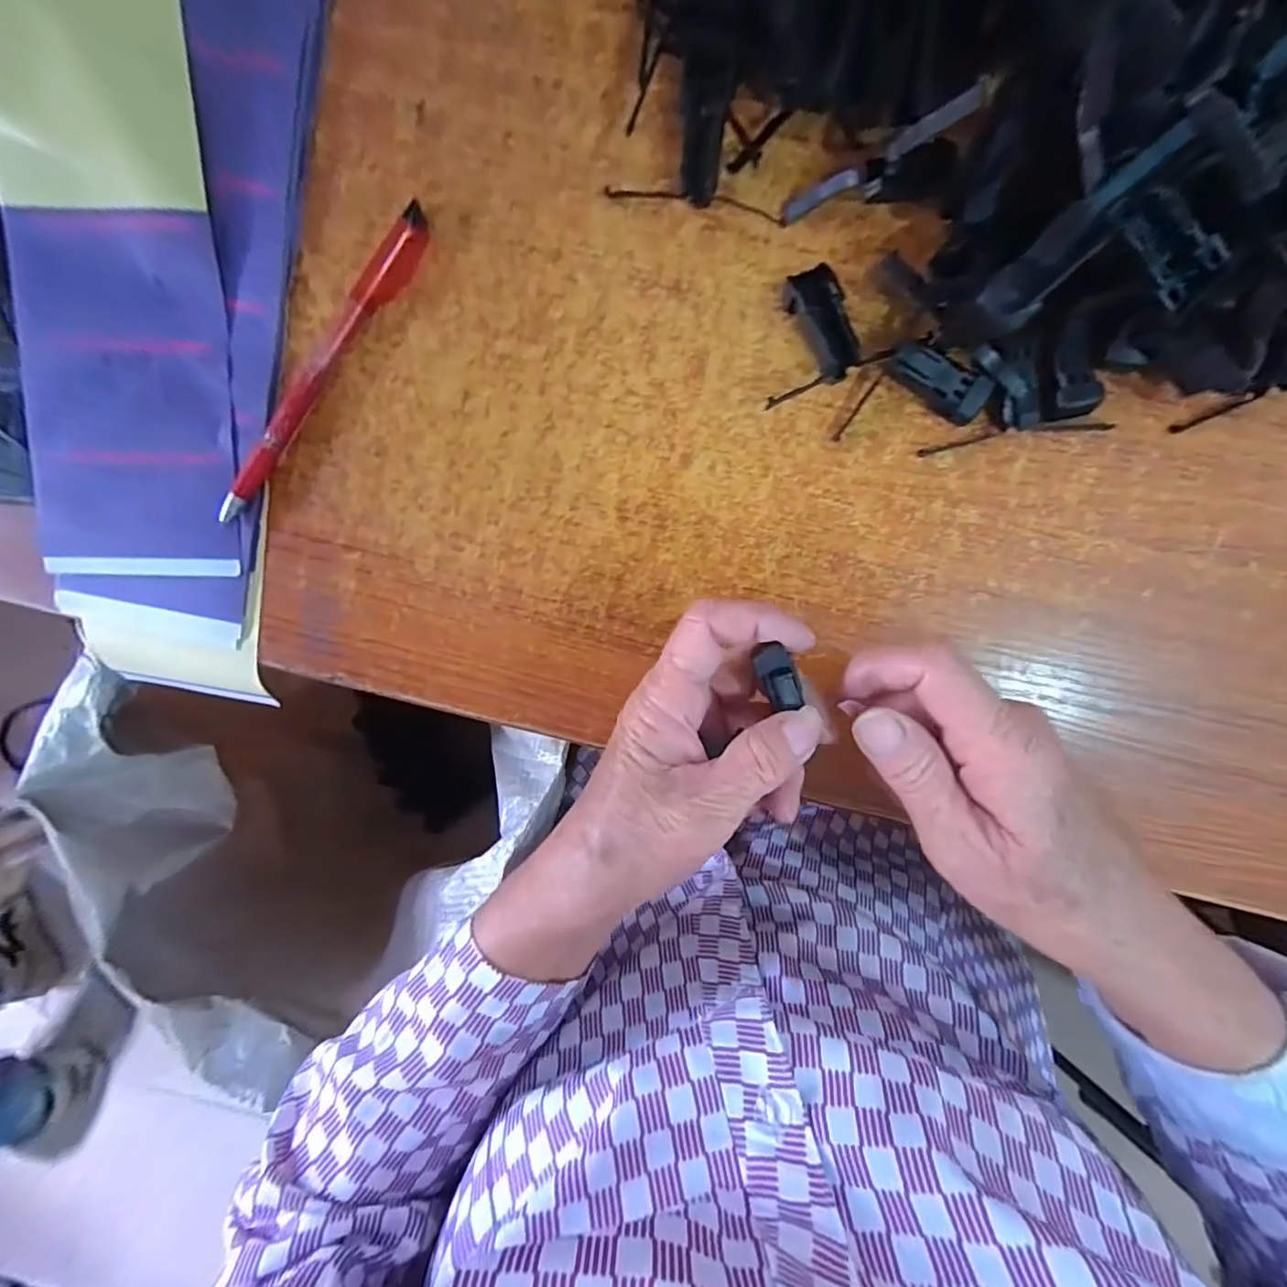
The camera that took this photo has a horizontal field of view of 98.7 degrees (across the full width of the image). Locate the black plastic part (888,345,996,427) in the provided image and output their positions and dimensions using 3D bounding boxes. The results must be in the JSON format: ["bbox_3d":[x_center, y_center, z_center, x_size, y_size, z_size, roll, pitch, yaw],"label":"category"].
[{"bbox_3d":[0.133,-0.120,0.252,0.046,0.015,0.020,30,116,-2],"label":"black plastic part"}]

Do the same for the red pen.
[{"bbox_3d":[-0.156,-0.134,0.266,0.017,0.013,0.170,39,98,-2],"label":"red pen"}]

